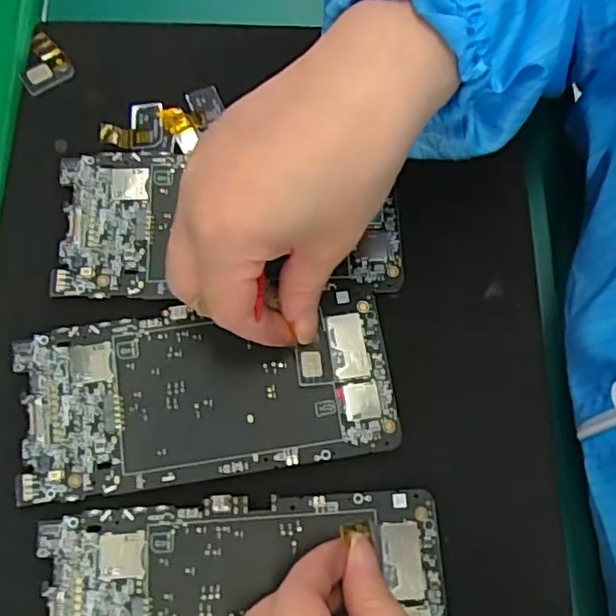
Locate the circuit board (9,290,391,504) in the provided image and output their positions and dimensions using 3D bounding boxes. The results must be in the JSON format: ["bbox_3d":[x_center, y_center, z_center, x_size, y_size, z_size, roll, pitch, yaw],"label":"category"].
[{"bbox_3d":[-0.042,0.035,0.273,0.153,0.004,0.074,-5,72,-4],"label":"circuit board"}]

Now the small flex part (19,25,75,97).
[{"bbox_3d":[-0.139,-0.127,0.332,0.026,0.004,0.034,-33,74,-9],"label":"small flex part"}]

